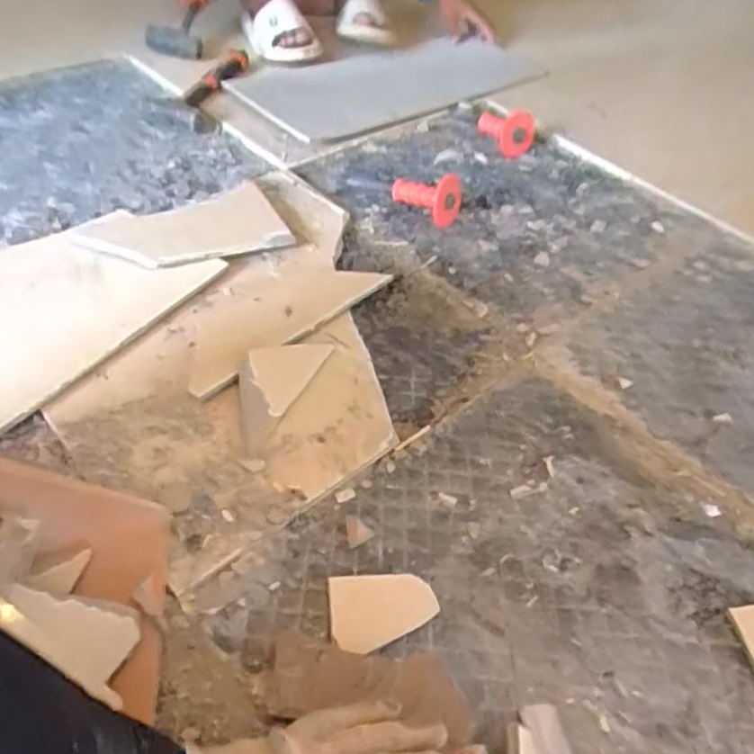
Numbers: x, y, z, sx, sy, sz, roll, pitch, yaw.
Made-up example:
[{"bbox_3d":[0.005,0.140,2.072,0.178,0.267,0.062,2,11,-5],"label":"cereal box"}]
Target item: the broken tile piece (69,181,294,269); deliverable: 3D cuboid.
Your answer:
[{"bbox_3d":[-0.246,-0.191,0.836,0.243,0.012,0.139,-20,58,-26],"label":"broken tile piece"}]

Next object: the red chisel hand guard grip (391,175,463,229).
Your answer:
[{"bbox_3d":[0.073,-0.279,0.963,0.108,0.060,0.068,21,48,13],"label":"red chisel hand guard grip"}]

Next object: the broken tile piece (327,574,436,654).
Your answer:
[{"bbox_3d":[0.006,0.197,0.545,0.089,0.013,0.062,-5,54,-9],"label":"broken tile piece"}]

